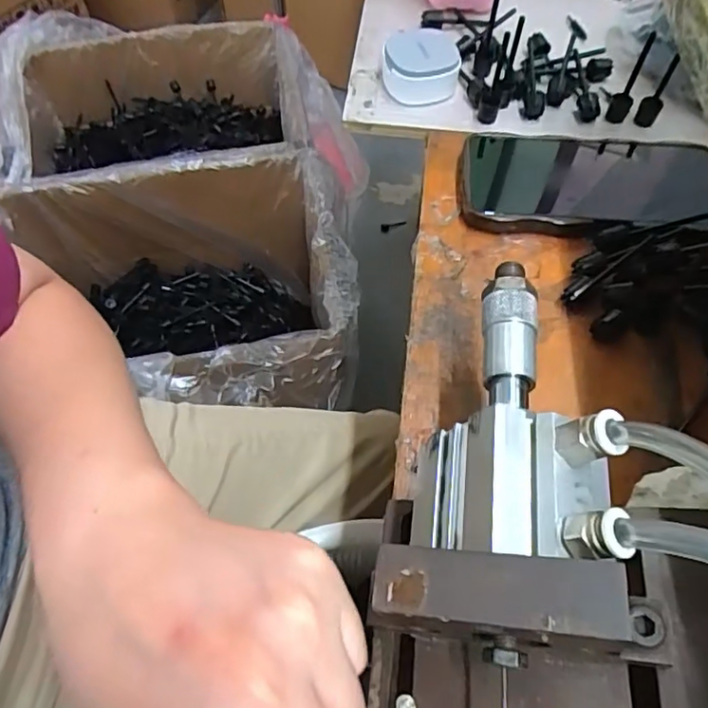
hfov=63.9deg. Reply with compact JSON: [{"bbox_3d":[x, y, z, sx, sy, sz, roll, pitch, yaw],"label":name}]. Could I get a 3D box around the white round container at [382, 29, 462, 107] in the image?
[{"bbox_3d":[0.049,-0.216,0.424,0.054,0.028,0.055,0,60,0],"label":"white round container"}]

